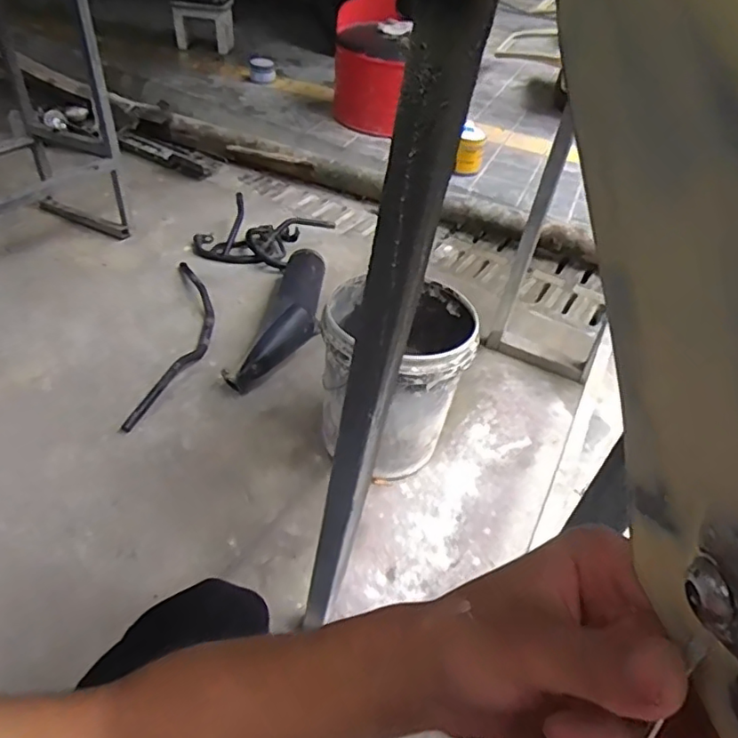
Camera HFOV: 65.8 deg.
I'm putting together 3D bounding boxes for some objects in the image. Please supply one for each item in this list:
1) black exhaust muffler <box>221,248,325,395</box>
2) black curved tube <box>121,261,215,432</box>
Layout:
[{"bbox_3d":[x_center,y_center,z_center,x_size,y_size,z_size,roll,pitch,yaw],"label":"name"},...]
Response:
[{"bbox_3d":[-0.218,-0.149,1.560,0.168,0.139,0.540,12,43,6],"label":"black exhaust muffler"},{"bbox_3d":[-0.504,-0.103,1.552,0.150,0.035,0.702,2,43,-6],"label":"black curved tube"}]

